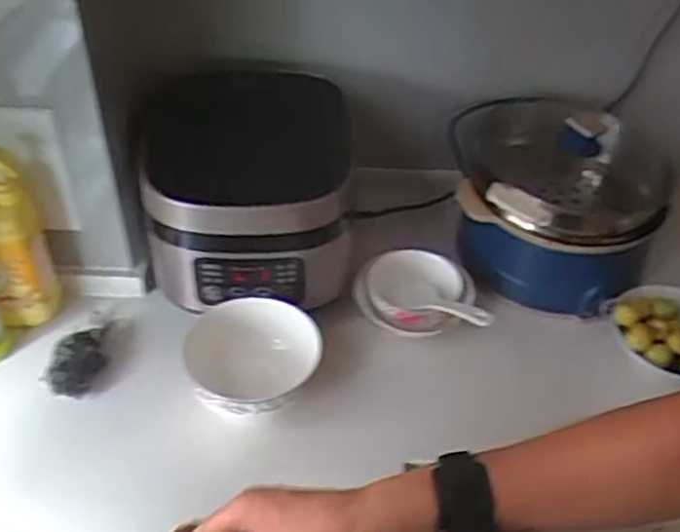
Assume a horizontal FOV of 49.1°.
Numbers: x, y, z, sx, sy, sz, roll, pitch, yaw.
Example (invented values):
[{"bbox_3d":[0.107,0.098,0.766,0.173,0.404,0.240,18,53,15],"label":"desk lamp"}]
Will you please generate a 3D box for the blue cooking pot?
[{"bbox_3d":[0.292,-0.101,1.021,0.271,0.175,0.267,2,42,-1],"label":"blue cooking pot"}]

